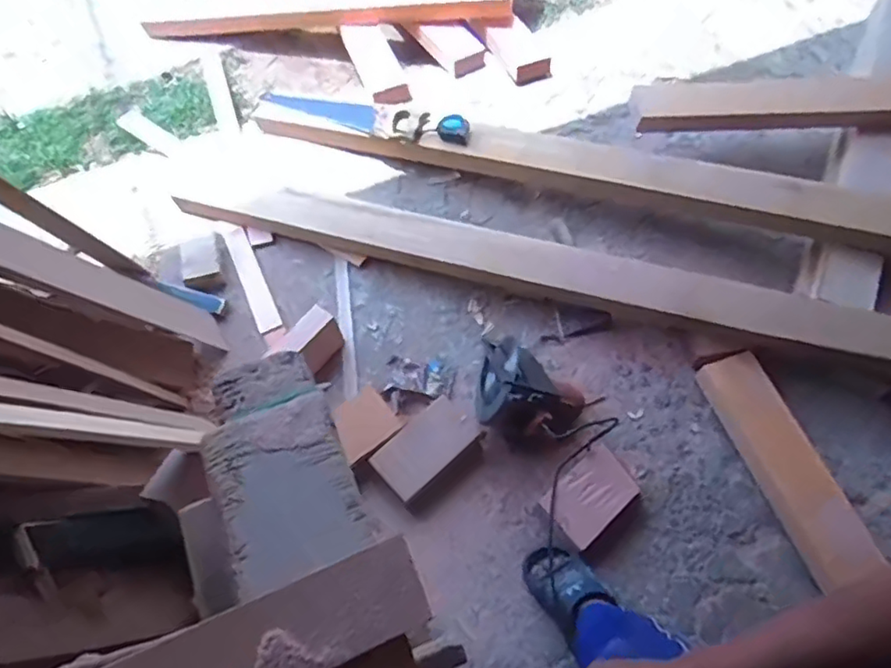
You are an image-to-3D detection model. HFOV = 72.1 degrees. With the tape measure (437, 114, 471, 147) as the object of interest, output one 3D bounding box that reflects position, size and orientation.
[{"bbox_3d":[0.023,-0.533,1.595,0.088,0.071,0.041,16,65,9],"label":"tape measure"}]

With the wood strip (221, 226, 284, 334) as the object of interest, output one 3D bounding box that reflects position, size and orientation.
[{"bbox_3d":[-0.485,-0.141,1.527,0.054,0.009,0.308,-23,71,-13],"label":"wood strip"}]

